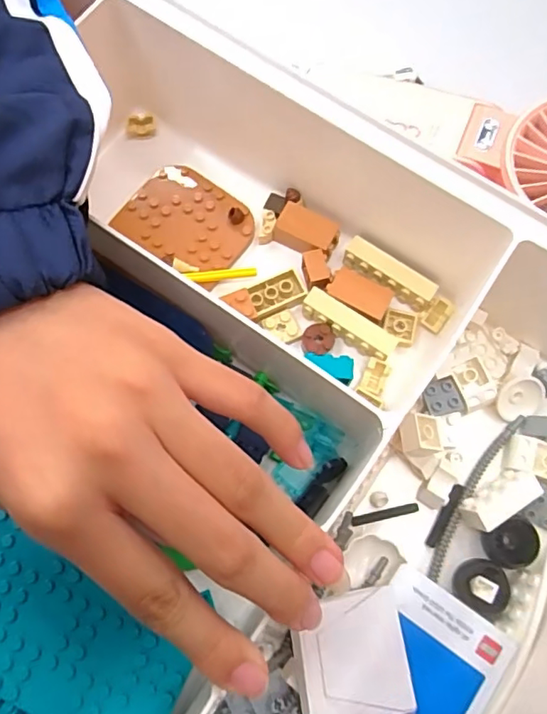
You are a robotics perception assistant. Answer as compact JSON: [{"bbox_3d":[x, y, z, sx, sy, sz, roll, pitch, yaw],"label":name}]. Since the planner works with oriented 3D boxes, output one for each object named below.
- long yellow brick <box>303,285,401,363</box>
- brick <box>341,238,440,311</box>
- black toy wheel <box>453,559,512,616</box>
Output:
[{"bbox_3d":[0.036,-0.015,0.268,0.047,0.007,0.015,31,77,7],"label":"long yellow brick"},{"bbox_3d":[0.057,-0.041,0.273,0.048,0.011,0.012,34,77,7],"label":"brick"},{"bbox_3d":[0.088,0.097,0.237,0.021,0.008,0.021,0,75,-1],"label":"black toy wheel"}]

